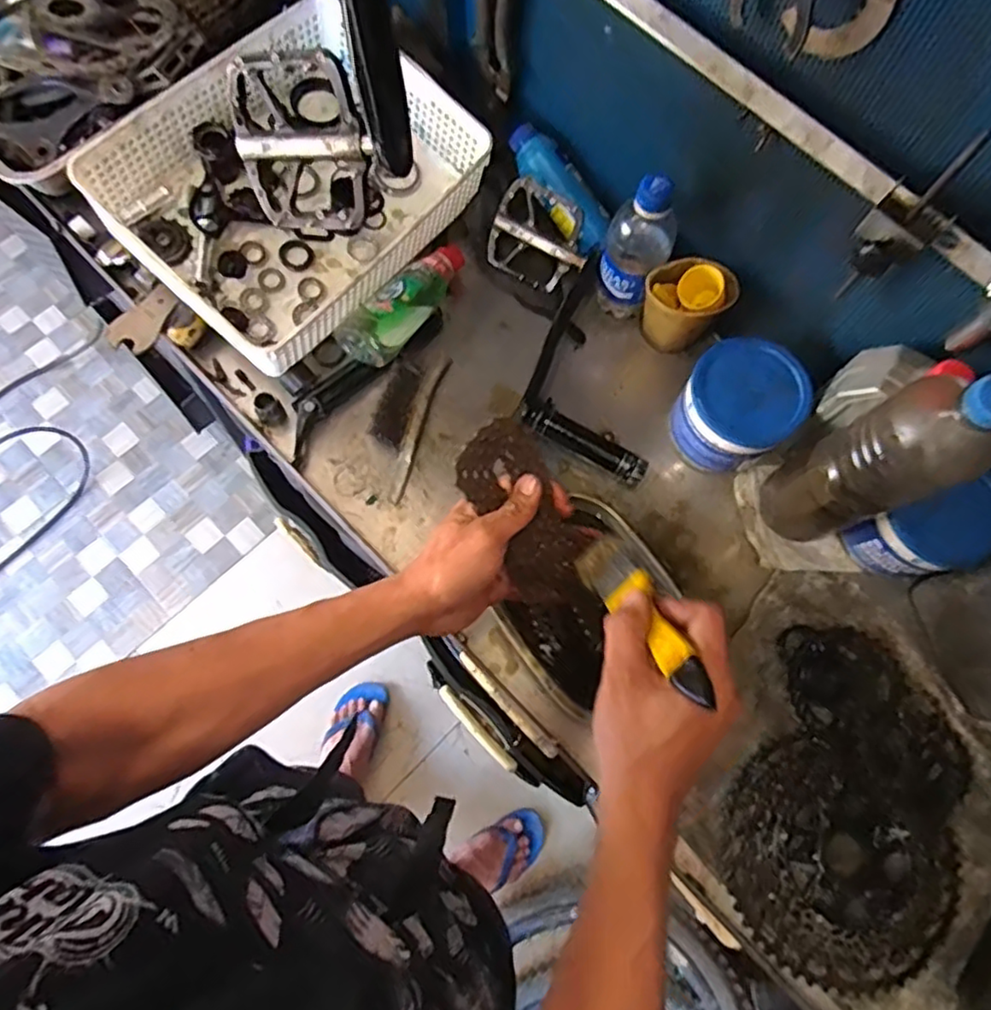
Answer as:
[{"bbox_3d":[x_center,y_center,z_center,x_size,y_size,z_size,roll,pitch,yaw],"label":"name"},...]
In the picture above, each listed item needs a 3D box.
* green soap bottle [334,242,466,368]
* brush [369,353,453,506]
[{"bbox_3d":[-0.090,-0.208,0.675,0.061,0.054,0.168,35,75,9],"label":"green soap bottle"},{"bbox_3d":[-0.092,-0.089,0.649,0.047,0.028,0.163,17,73,4],"label":"brush"}]

